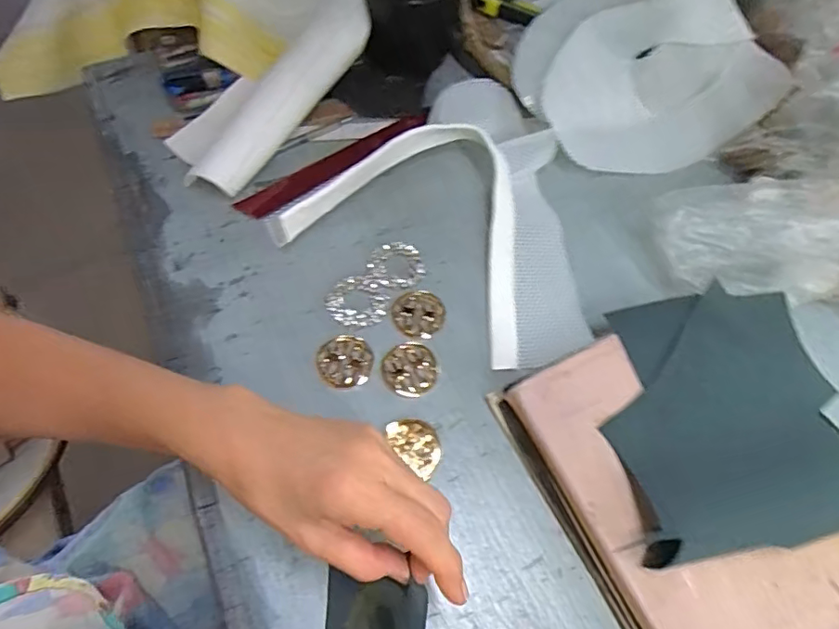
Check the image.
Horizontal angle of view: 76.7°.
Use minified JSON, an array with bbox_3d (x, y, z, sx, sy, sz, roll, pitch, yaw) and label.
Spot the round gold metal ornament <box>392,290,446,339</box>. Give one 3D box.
[{"bbox_3d":[-0.001,-0.001,0.455,0.045,0.004,0.042,1,60,-2],"label":"round gold metal ornament"}]

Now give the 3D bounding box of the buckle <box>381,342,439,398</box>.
[{"bbox_3d":[-0.007,0.045,0.431,0.044,0.004,0.045,1,60,-2],"label":"buckle"}]

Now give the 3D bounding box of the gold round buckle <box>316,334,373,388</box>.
[{"bbox_3d":[-0.060,0.037,0.430,0.044,0.004,0.043,1,60,-2],"label":"gold round buckle"}]

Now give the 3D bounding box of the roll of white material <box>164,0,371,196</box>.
[{"bbox_3d":[-0.137,-0.230,0.537,0.097,0.051,0.261,37,80,17],"label":"roll of white material"}]

